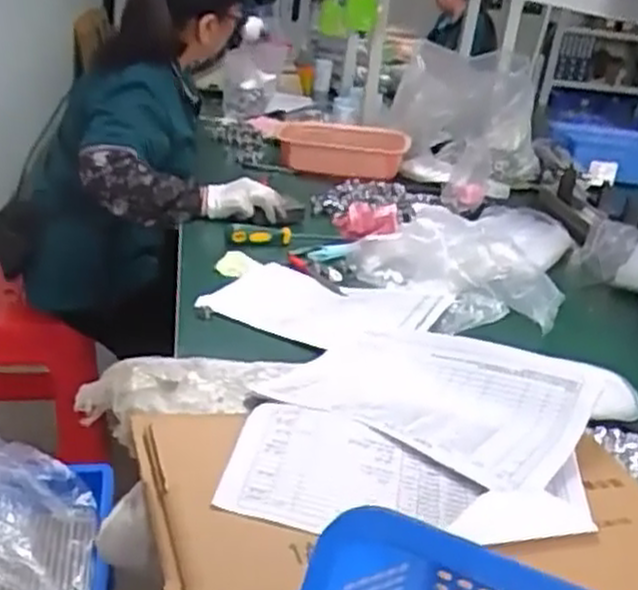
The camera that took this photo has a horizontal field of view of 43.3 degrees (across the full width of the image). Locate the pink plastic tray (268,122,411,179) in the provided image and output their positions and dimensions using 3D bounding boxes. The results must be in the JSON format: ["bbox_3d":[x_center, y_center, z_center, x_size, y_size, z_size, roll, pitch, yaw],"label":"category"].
[{"bbox_3d":[0.042,-0.321,1.749,0.293,0.094,0.157,10,24,7],"label":"pink plastic tray"}]

